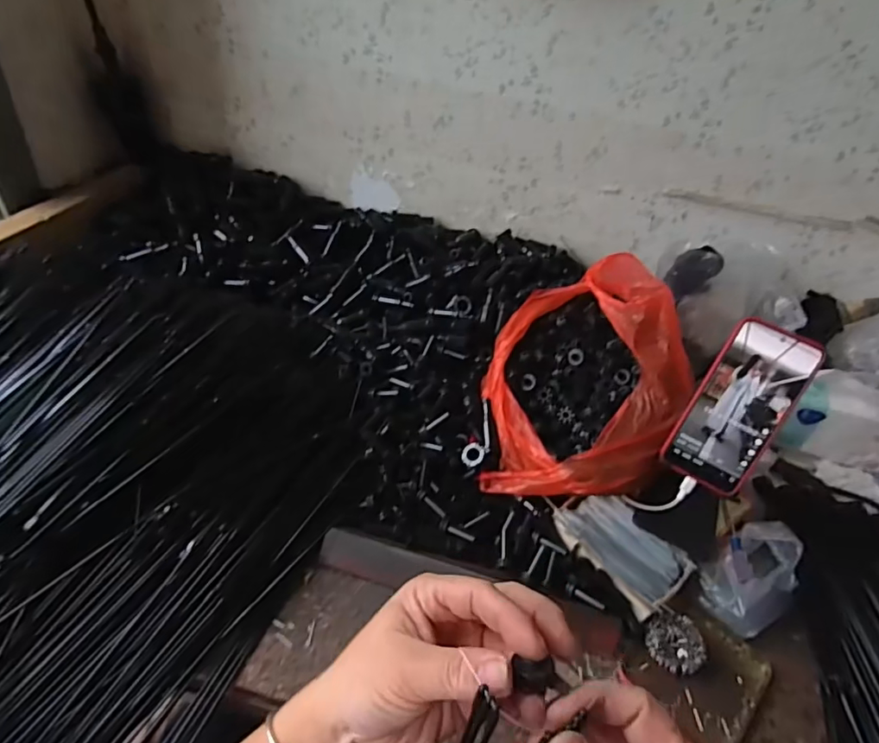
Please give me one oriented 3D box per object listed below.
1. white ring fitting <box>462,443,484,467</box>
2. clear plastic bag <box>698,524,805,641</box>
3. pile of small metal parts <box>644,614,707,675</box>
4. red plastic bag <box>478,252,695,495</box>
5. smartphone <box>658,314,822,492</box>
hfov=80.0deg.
[{"bbox_3d":[0.035,0.087,0.550,0.024,0.005,0.025,2,73,17],"label":"white ring fitting"},{"bbox_3d":[0.317,0.210,0.530,0.124,0.058,0.069,-21,46,-33],"label":"clear plastic bag"},{"bbox_3d":[0.219,0.252,0.485,0.054,0.020,0.048,-18,44,-30],"label":"pile of small metal parts"},{"bbox_3d":[0.162,0.003,0.582,0.208,0.158,0.243,14,38,9],"label":"red plastic bag"},{"bbox_3d":[0.288,0.036,0.502,0.081,0.162,0.008,28,16,17],"label":"smartphone"}]

